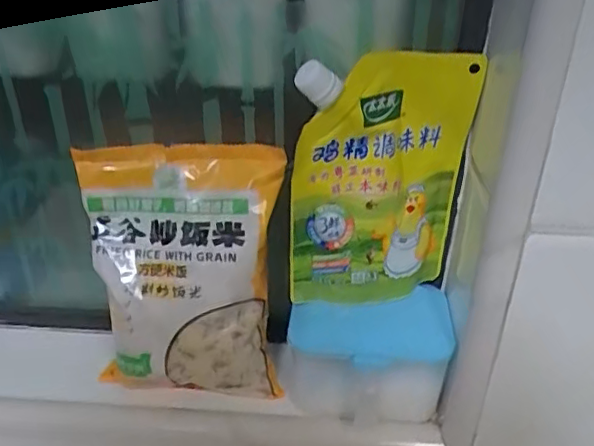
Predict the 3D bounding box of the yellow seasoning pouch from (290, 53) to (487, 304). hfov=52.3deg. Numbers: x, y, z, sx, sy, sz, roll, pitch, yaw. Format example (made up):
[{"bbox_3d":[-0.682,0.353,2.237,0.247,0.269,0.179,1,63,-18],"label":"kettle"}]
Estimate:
[{"bbox_3d":[0.058,-0.027,0.418,0.124,0.166,0.041,-17,36,-26],"label":"yellow seasoning pouch"}]

